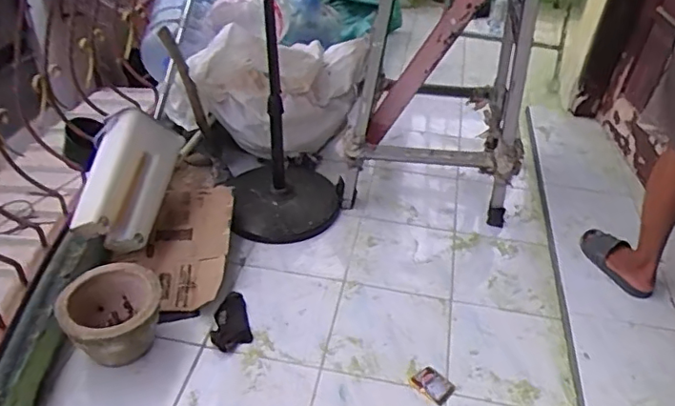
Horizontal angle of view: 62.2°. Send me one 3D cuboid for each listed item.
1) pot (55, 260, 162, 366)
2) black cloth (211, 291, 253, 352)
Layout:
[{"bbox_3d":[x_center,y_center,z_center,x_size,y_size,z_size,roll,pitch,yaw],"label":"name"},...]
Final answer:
[{"bbox_3d":[-0.545,0.284,1.378,0.224,0.155,0.245,3,38,-2],"label":"pot"},{"bbox_3d":[-0.282,0.309,1.456,0.099,0.017,0.169,-12,40,-14],"label":"black cloth"}]

